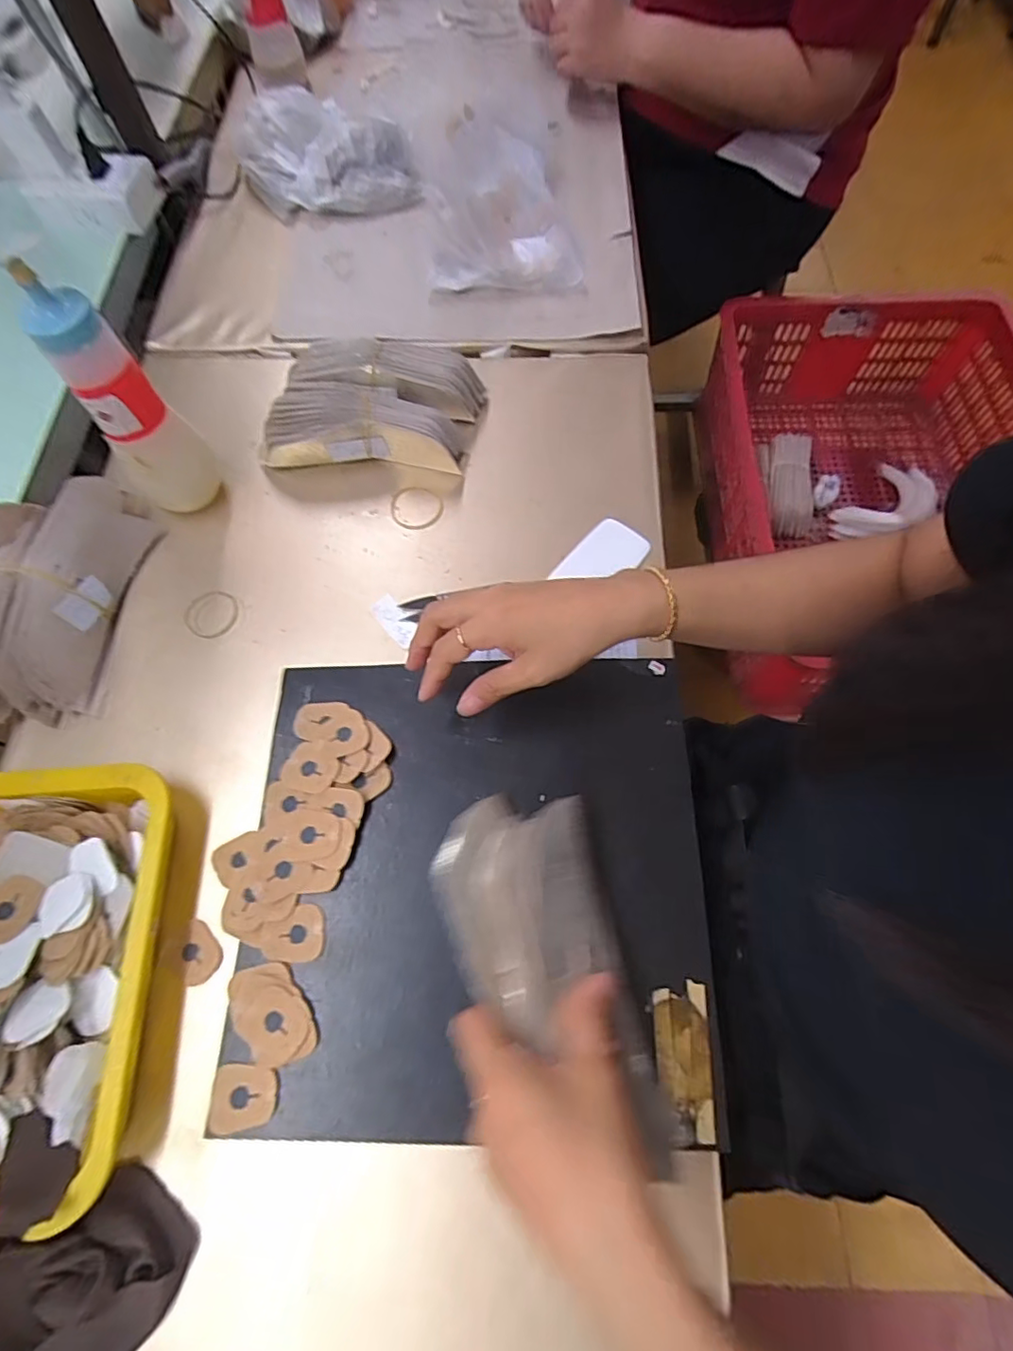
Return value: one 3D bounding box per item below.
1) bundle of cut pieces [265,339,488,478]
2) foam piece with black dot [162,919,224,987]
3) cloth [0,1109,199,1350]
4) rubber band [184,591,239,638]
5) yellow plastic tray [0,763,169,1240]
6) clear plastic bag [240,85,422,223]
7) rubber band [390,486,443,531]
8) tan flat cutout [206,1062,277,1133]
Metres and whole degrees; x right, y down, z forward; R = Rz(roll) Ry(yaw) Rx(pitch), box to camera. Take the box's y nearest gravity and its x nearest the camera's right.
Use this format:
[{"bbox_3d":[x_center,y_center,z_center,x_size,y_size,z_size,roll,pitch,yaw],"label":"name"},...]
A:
[{"bbox_3d":[-0.125,-0.253,0.539,0.198,0.058,0.114,1,68,1],"label":"bundle of cut pieces"},{"bbox_3d":[-0.213,0.190,0.390,0.039,0.004,0.035,36,72,14],"label":"foam piece with black dot"},{"bbox_3d":[-0.253,0.328,0.313,0.124,0.041,0.108,37,72,14],"label":"cloth"},{"bbox_3d":[-0.254,-0.053,0.492,0.046,0.004,0.045,10,68,4],"label":"rubber band"},{"bbox_3d":[-0.325,0.189,0.368,0.200,0.045,0.254,-3,68,-1],"label":"yellow plastic tray"},{"bbox_3d":[-0.214,-0.623,0.687,0.203,0.064,0.165,-10,68,-4],"label":"clear plastic bag"},{"bbox_3d":[-0.083,-0.155,0.530,0.048,0.004,0.049,0,68,0],"label":"rubber band"},{"bbox_3d":[-0.155,0.249,0.339,0.037,0.004,0.033,6,68,0],"label":"tan flat cutout"}]

